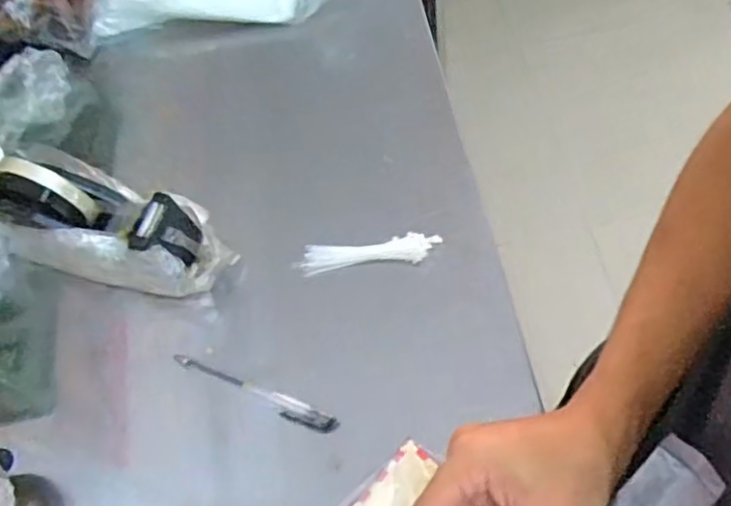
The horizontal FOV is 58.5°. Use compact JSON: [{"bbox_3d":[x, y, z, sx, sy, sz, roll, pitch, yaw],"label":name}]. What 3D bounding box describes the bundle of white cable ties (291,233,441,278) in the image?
[{"bbox_3d":[0.002,0.001,0.557,0.120,0.024,0.022,-6,60,5],"label":"bundle of white cable ties"}]

